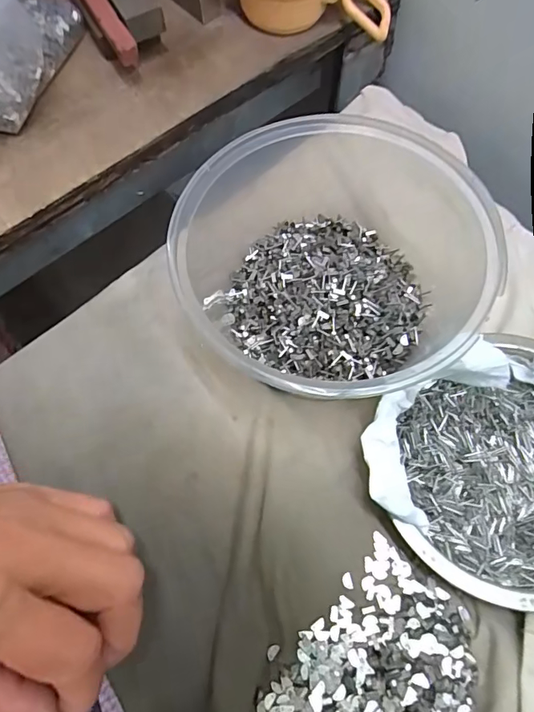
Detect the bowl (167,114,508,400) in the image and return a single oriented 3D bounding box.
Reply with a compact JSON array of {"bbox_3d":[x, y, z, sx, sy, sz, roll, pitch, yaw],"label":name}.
[{"bbox_3d":[0.027,-0.042,0.224,0.131,0.062,0.134,0,71,-1],"label":"bowl"}]

